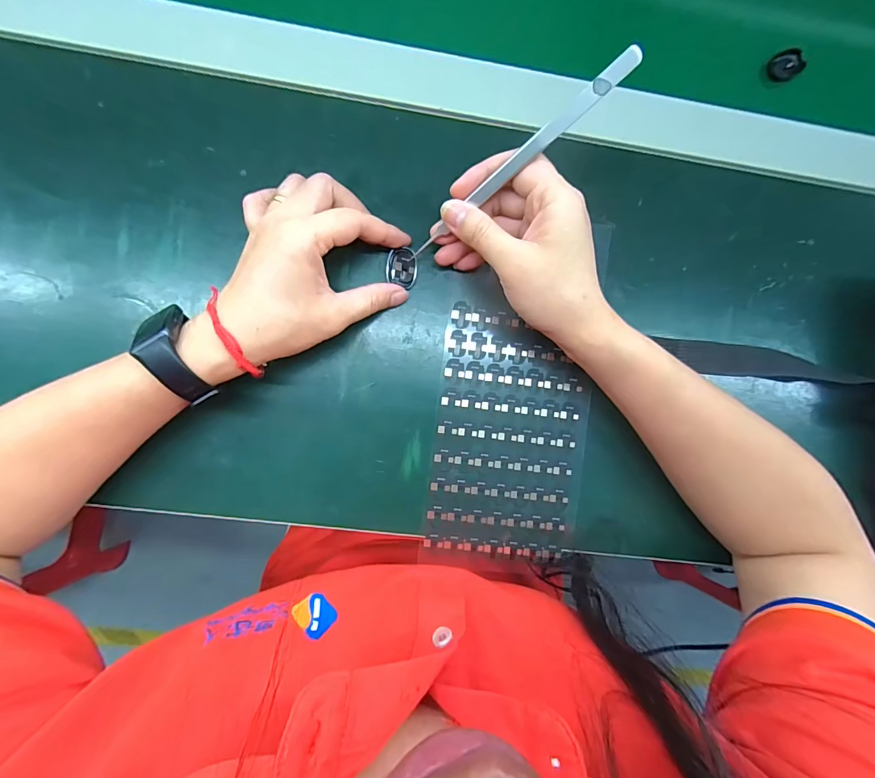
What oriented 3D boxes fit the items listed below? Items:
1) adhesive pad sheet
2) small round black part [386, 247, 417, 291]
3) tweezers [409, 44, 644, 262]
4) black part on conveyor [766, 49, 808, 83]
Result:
[{"bbox_3d":[0.053,0.040,0.299,0.109,0.004,0.192,7,91,-5],"label":"adhesive pad sheet"},{"bbox_3d":[-0.025,-0.085,0.286,0.020,0.009,0.023,12,118,4],"label":"small round black part"},{"bbox_3d":[0.041,-0.127,0.240,0.159,0.007,0.010,-33,94,30],"label":"tweezers"},{"bbox_3d":[0.273,-0.254,0.321,0.019,0.014,0.022,-39,94,-4],"label":"black part on conveyor"}]

